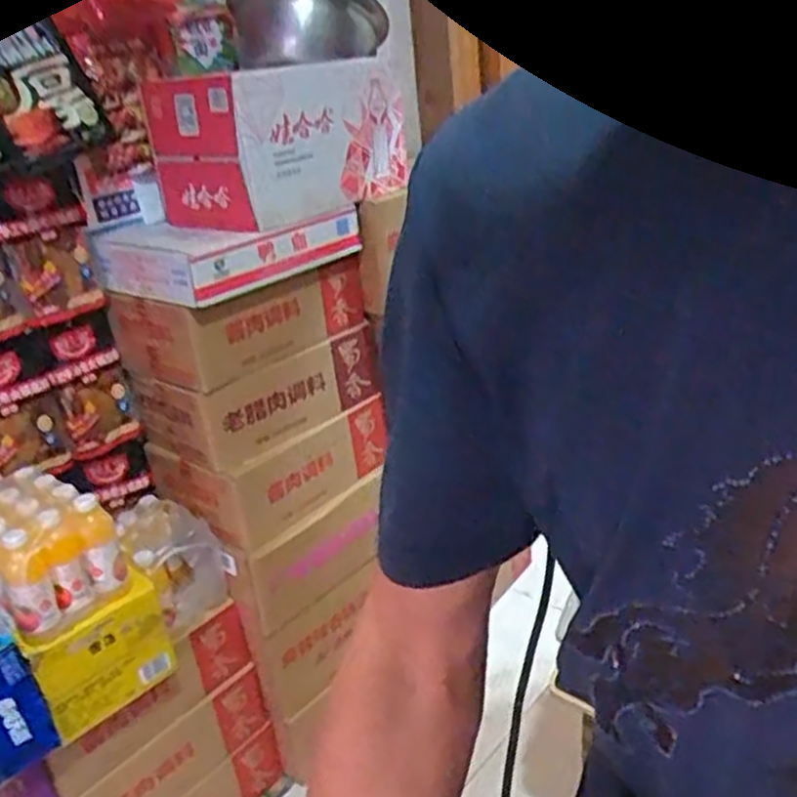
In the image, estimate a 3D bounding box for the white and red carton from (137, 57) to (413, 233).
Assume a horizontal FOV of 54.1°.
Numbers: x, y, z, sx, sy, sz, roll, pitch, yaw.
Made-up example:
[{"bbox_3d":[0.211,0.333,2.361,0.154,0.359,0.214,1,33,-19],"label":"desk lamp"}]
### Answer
[{"bbox_3d":[-0.208,-0.455,1.371,0.247,0.224,0.402,16,33,41],"label":"white and red carton"}]

